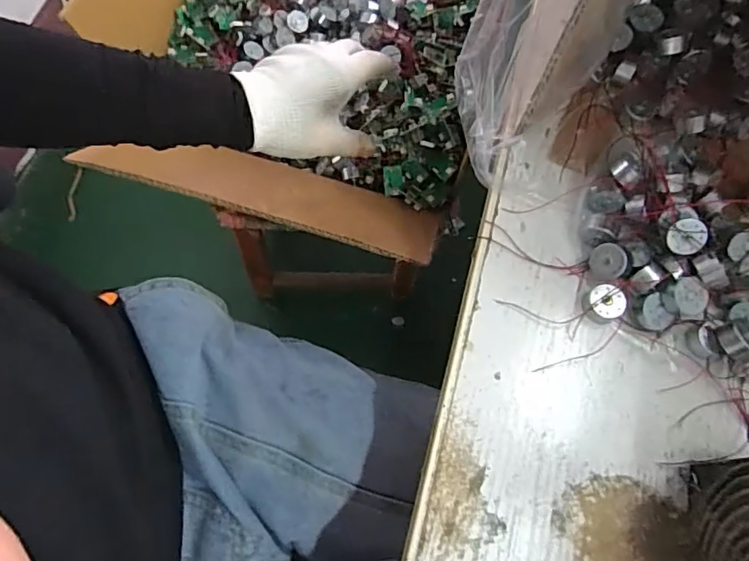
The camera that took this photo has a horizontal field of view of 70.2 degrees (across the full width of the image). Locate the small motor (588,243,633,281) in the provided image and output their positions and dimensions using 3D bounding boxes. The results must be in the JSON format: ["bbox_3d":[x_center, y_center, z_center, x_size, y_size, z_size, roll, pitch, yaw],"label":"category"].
[{"bbox_3d":[0.156,-0.012,0.353,0.026,0.009,0.024,-2,86,25],"label":"small motor"}]

